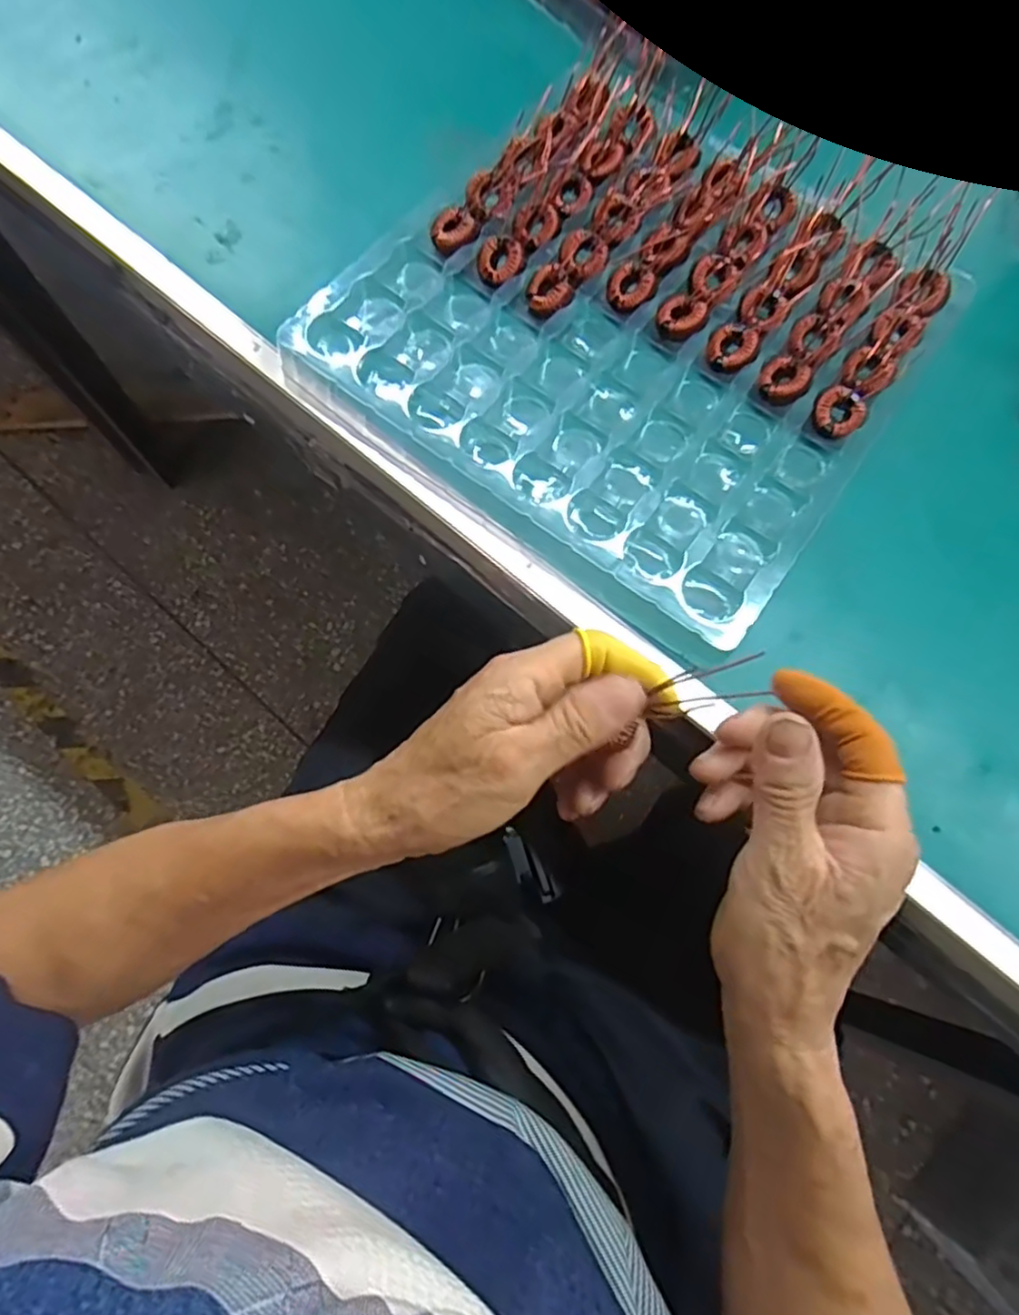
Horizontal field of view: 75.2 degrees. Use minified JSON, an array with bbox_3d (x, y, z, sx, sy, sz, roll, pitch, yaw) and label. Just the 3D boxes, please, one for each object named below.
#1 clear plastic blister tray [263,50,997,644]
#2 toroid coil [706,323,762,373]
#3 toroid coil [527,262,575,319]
[{"bbox_3d":[0.071,-0.184,0.371,0.281,0.030,0.274,37,76,8],"label":"clear plastic blister tray"},{"bbox_3d":[0.126,-0.175,0.370,0.027,0.015,0.025,1,74,-2],"label":"toroid coil"},{"bbox_3d":[0.023,-0.209,0.377,0.023,0.015,0.030,-12,75,-6],"label":"toroid coil"}]

